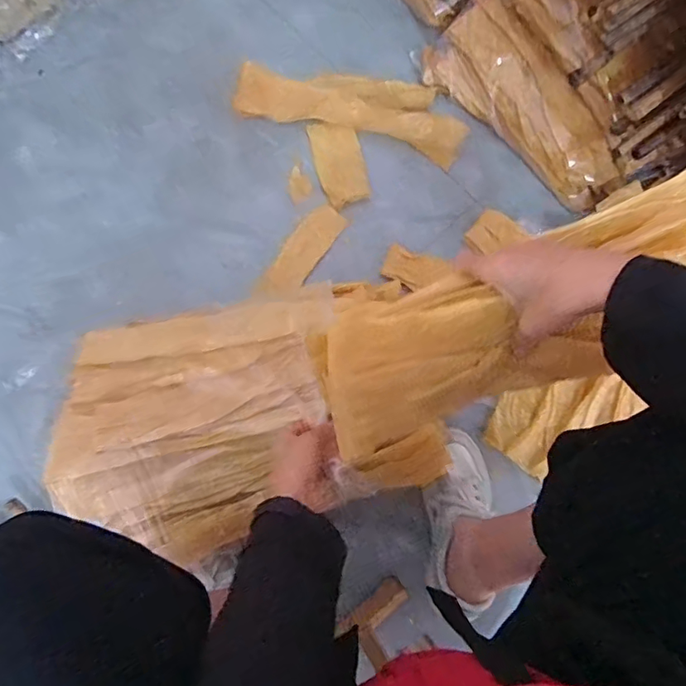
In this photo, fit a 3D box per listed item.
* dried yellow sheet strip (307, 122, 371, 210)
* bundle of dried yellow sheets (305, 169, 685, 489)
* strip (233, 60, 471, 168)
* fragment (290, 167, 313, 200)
[{"bbox_3d":[-0.006,-0.293,0.824,0.077,0.006,0.144,-15,82,1],"label":"dried yellow sheet strip"},{"bbox_3d":[0.175,-0.031,0.442,0.422,0.118,0.144,-29,81,-4],"label":"bundle of dried yellow sheets"},{"bbox_3d":[0.008,-0.366,0.815,0.368,0.030,0.084,19,79,3],"label":"strip"},{"bbox_3d":[-0.069,-0.256,0.817,0.035,0.006,0.054,-7,79,-2],"label":"fragment"}]

